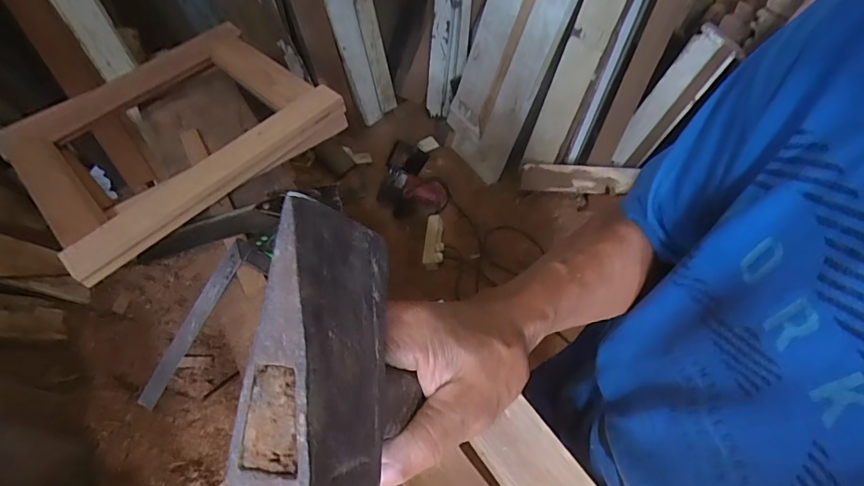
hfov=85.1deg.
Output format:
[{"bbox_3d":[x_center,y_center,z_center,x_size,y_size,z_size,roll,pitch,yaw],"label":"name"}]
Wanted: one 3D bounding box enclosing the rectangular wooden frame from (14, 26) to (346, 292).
[{"bbox_3d":[-0.461,-0.205,0.842,0.472,0.099,0.371,-38,62,-22],"label":"rectangular wooden frame"}]

